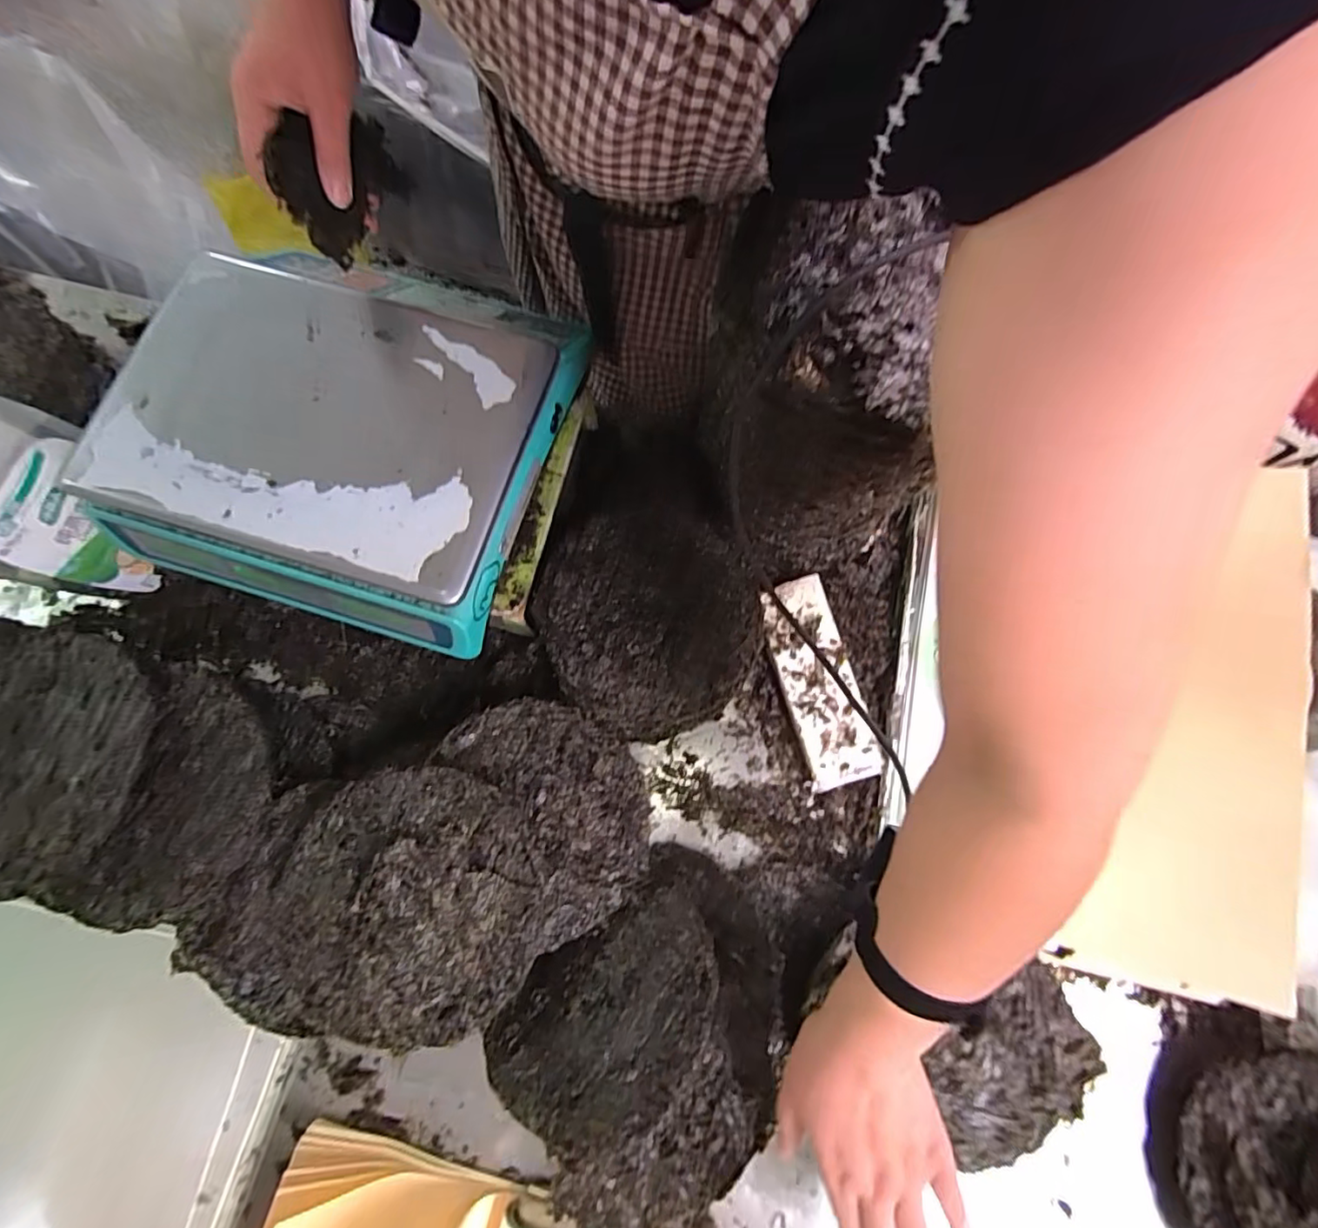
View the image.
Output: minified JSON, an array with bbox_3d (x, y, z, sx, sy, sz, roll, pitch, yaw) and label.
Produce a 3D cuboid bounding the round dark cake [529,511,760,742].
[{"bbox_3d":[-0.006,-0.001,0.519,0.192,0.039,0.202,0,77,1],"label":"round dark cake"}]

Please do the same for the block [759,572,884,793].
[{"bbox_3d":[0.158,0.066,0.584,0.072,0.022,0.204,-15,77,-2],"label":"block"}]

